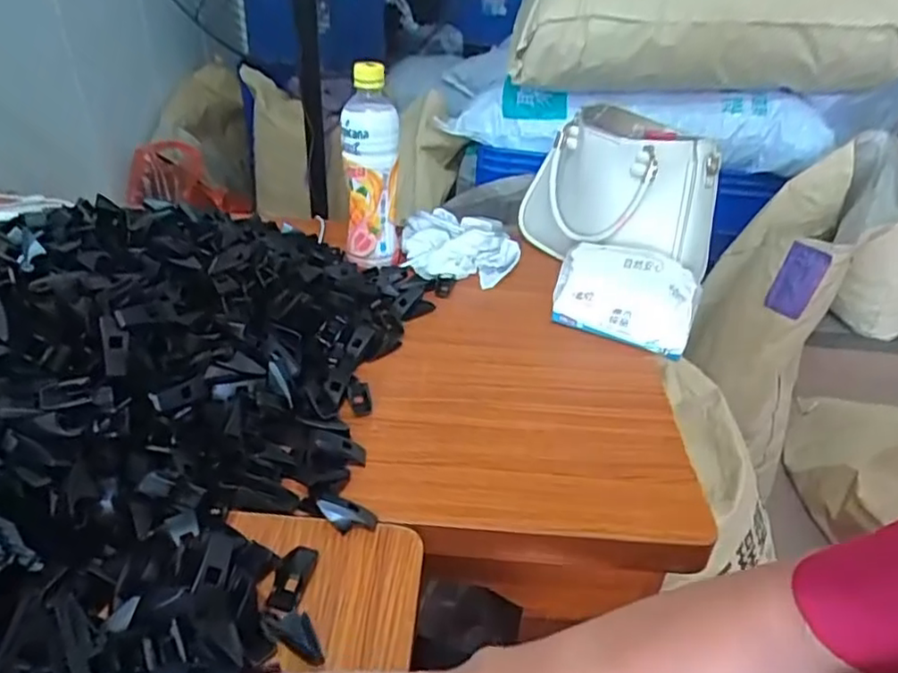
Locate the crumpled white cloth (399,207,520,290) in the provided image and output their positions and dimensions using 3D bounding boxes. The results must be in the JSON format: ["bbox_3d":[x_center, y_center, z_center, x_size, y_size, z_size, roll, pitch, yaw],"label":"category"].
[{"bbox_3d":[0.013,-0.114,0.772,0.140,0.044,0.129,3,33,-1],"label":"crumpled white cloth"}]

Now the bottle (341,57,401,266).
[{"bbox_3d":[-0.086,-0.180,0.700,0.059,0.220,0.056,-2,34,-9],"label":"bottle"}]

